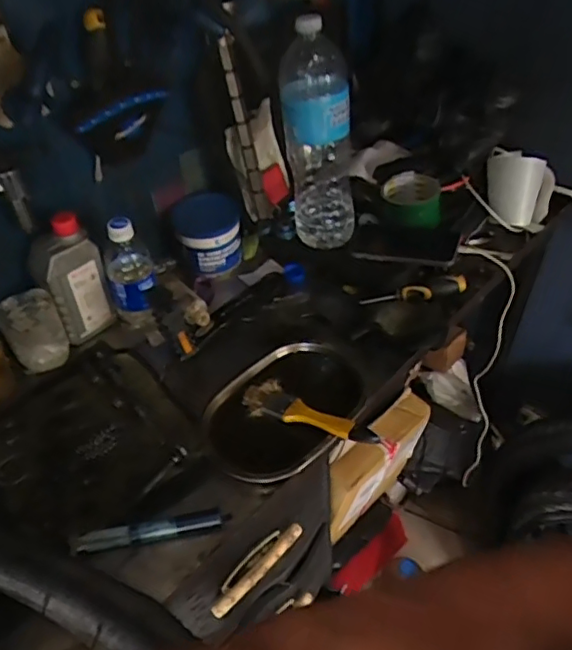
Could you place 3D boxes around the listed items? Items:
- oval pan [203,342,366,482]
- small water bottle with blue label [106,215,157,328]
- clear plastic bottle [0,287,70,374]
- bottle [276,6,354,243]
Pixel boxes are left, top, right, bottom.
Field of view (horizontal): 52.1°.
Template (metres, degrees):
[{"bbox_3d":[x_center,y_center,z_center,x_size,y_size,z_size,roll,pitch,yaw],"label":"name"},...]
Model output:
[{"bbox_3d":[0.002,0.111,0.723,0.213,0.054,0.155,-30,51,-24],"label":"oval pan"},{"bbox_3d":[-0.210,-0.074,0.801,0.051,0.160,0.052,-2,45,2],"label":"small water bottle with blue label"},{"bbox_3d":[-0.331,0.010,0.774,0.072,0.090,0.055,-26,49,-20],"label":"clear plastic bottle"},{"bbox_3d":[0.046,-0.251,0.806,0.100,0.285,0.093,-3,45,0],"label":"bottle"}]

